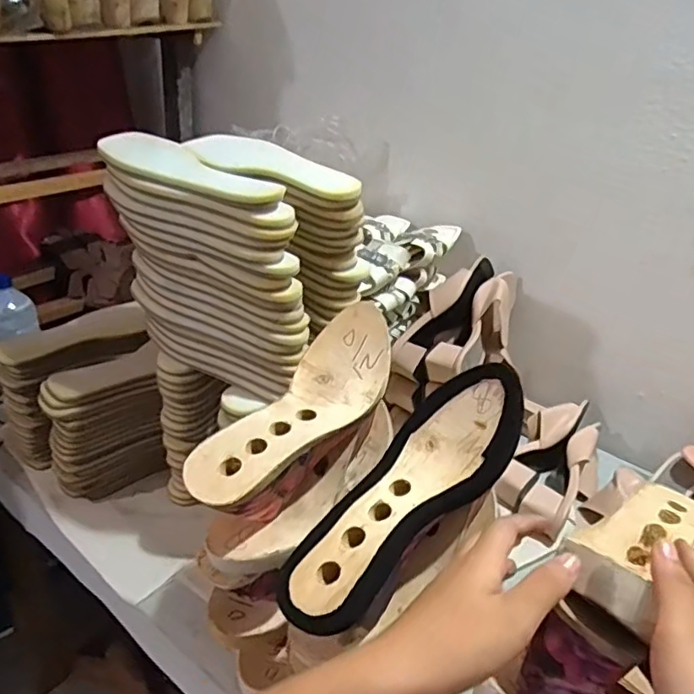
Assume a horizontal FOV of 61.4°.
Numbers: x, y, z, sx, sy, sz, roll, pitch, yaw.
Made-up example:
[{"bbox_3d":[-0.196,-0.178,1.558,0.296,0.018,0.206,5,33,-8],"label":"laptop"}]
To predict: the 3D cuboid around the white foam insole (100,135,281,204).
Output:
[{"bbox_3d":[-0.182,-0.188,0.616,0.097,0.021,0.246,-24,40,-40],"label":"white foam insole"}]

